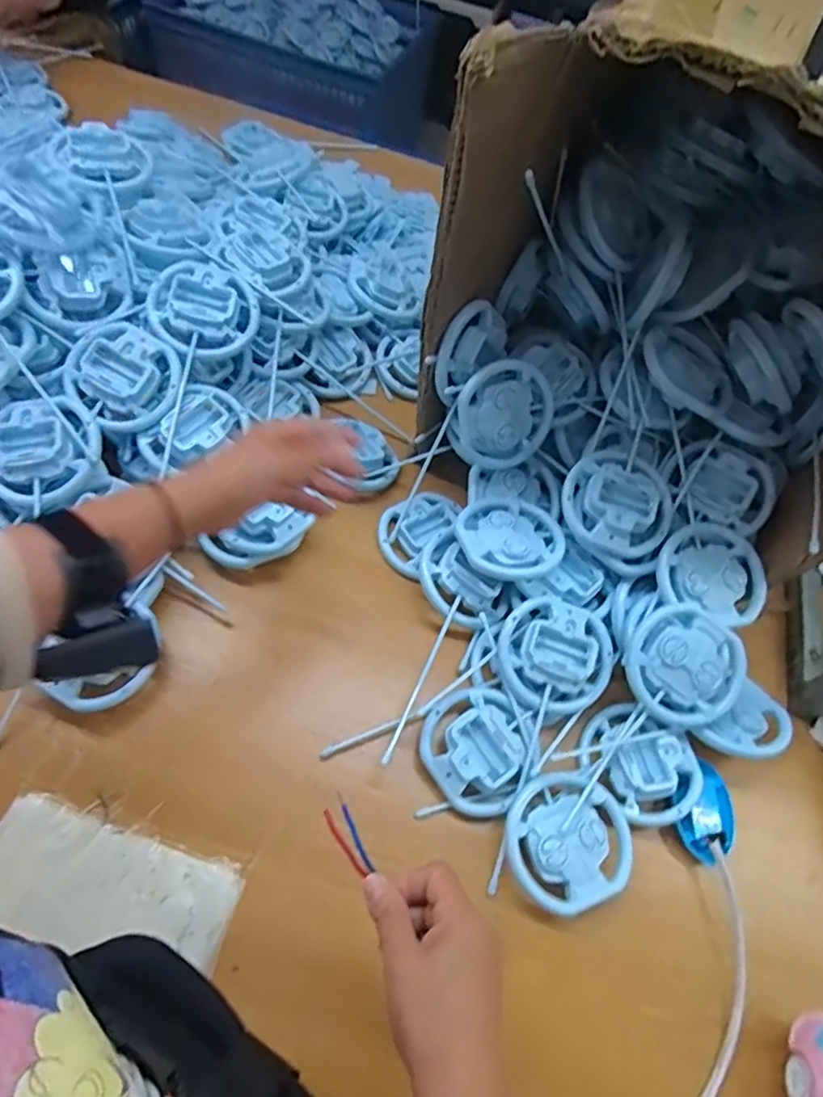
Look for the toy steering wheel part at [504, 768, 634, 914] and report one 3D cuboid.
[{"bbox_3d":[0.124,0.235,0.497,0.097,0.030,0.096,4,59,-7],"label":"toy steering wheel part"}]

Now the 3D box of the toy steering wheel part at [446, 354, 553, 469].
[{"bbox_3d":[0.087,-0.132,0.601,0.105,0.103,0.037,-28,34,-5],"label":"toy steering wheel part"}]

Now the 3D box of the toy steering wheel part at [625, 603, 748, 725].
[{"bbox_3d":[0.234,0.099,0.525,0.094,0.014,0.095,0,87,1],"label":"toy steering wheel part"}]

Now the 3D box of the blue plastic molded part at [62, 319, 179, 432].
[{"bbox_3d":[-0.276,-0.161,0.585,0.101,0.040,0.101,40,96,-6],"label":"blue plastic molded part"}]

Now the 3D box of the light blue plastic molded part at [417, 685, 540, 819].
[{"bbox_3d":[0.059,0.171,0.527,0.094,0.038,0.096,2,60,-3],"label":"light blue plastic molded part"}]

